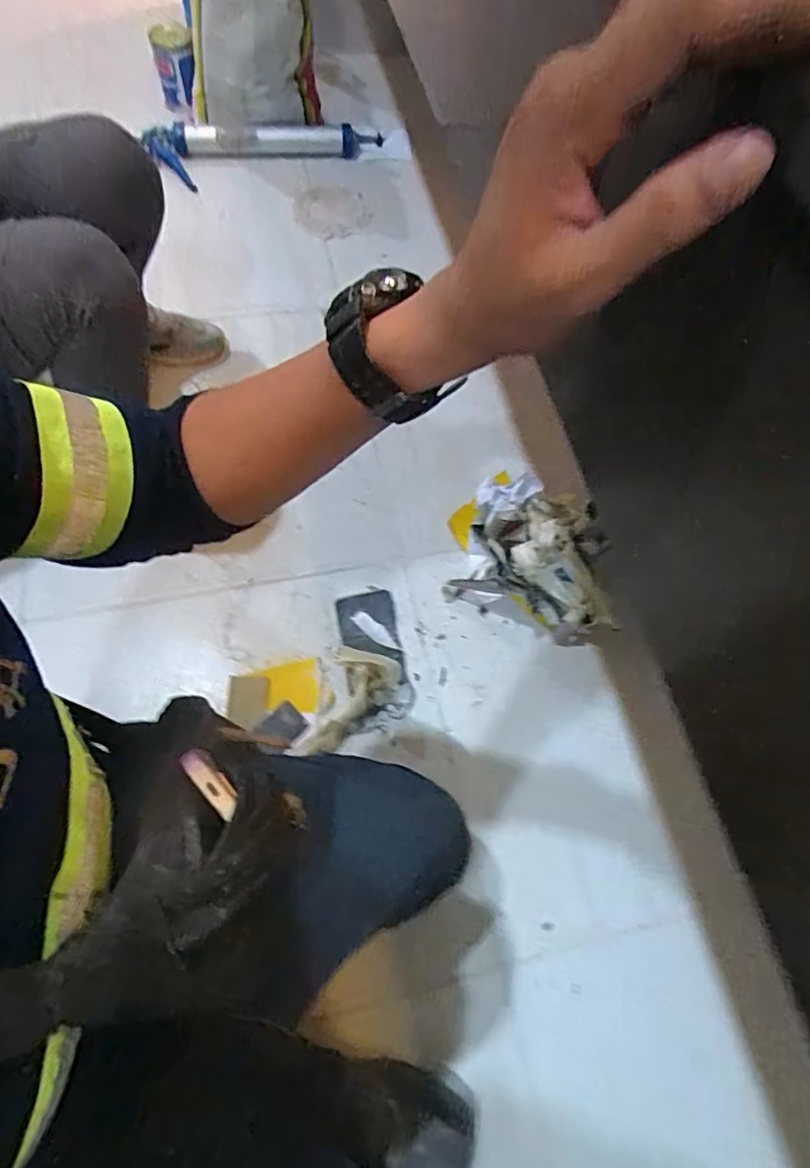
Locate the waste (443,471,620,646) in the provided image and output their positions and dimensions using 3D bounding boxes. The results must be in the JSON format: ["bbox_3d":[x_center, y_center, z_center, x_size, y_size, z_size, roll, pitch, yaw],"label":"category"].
[{"bbox_3d":[0.208,-0.074,0.938,0.269,0.168,0.247,17,66,3],"label":"waste"}]

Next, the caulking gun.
[{"bbox_3d":[-0.332,-0.998,1.359,0.552,0.067,0.190,1,66,-4],"label":"caulking gun"}]

